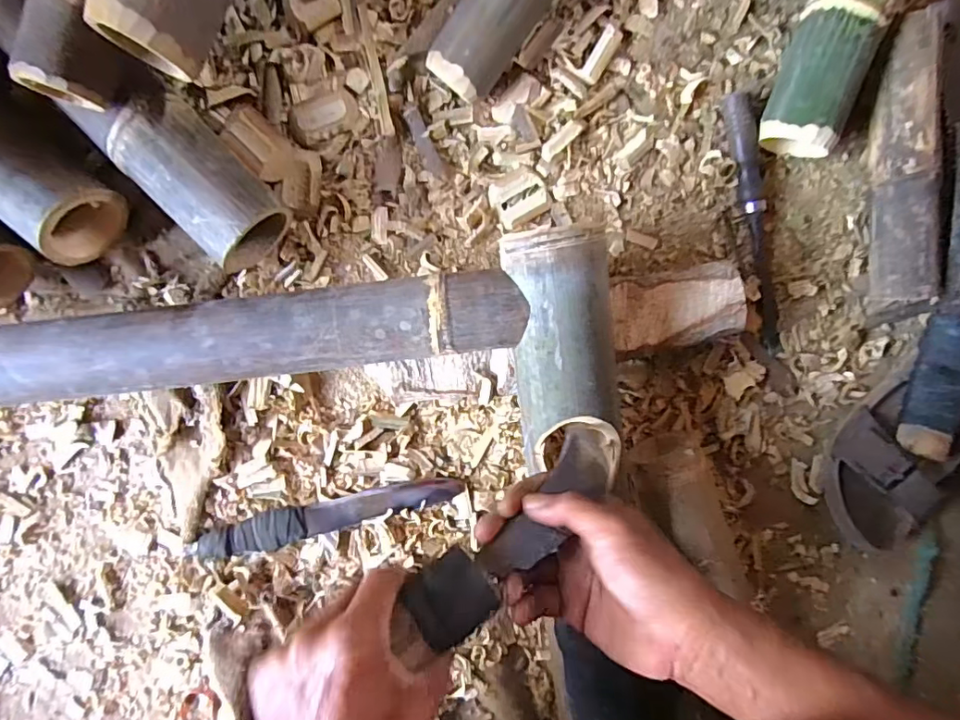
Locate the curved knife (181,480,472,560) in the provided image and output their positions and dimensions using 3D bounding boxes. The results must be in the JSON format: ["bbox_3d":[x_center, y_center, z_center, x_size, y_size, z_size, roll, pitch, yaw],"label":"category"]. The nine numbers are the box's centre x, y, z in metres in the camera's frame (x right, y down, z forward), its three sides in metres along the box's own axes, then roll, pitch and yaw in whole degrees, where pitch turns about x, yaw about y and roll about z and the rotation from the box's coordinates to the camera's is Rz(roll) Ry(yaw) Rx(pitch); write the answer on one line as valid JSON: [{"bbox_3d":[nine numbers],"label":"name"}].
[{"bbox_3d":[-0.152,0.156,0.519,0.268,0.023,0.038,-14,94,2],"label":"curved knife"}]

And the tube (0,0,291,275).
[{"bbox_3d":[-0.399,-0.311,0.452,0.090,0.083,0.585,-43,93,4],"label":"tube"}]

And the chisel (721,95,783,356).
[{"bbox_3d":[0.265,-0.128,0.496,0.024,0.018,0.242,-13,95,2],"label":"chisel"}]

